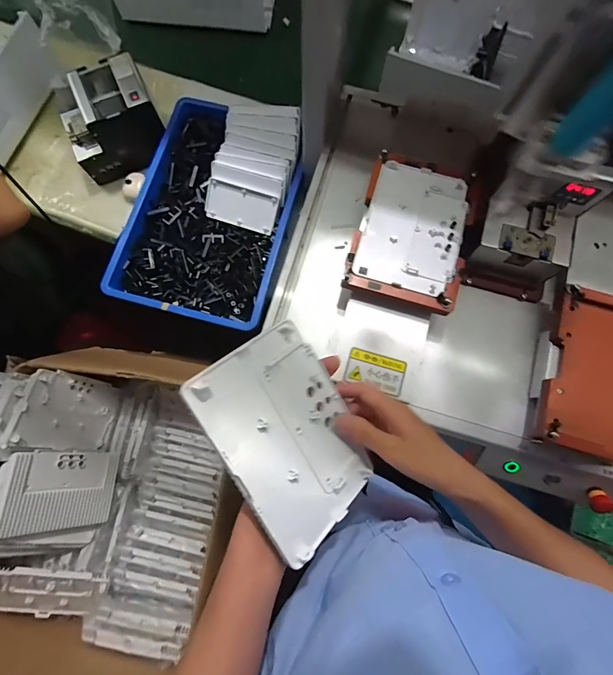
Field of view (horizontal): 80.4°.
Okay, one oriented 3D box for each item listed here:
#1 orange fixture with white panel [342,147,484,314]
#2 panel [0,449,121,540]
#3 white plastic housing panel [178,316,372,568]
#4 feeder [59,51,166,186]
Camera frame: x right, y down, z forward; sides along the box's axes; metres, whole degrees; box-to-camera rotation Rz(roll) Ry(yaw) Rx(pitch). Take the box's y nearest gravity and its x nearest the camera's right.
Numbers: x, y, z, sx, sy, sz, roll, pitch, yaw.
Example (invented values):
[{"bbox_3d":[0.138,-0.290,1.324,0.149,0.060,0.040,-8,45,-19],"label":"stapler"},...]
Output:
[{"bbox_3d":[0.153,-0.153,0.526,0.160,0.030,0.217,17,78,3],"label":"orange fixture with white panel"},{"bbox_3d":[-0.439,0.276,0.656,0.022,0.184,0.136,-9,71,34],"label":"panel"},{"bbox_3d":[-0.013,0.090,0.334,0.132,0.006,0.184,-33,99,-40],"label":"white plastic housing panel"},{"bbox_3d":[-0.383,-0.424,0.707,0.178,0.120,0.142,-25,79,-6],"label":"feeder"}]

